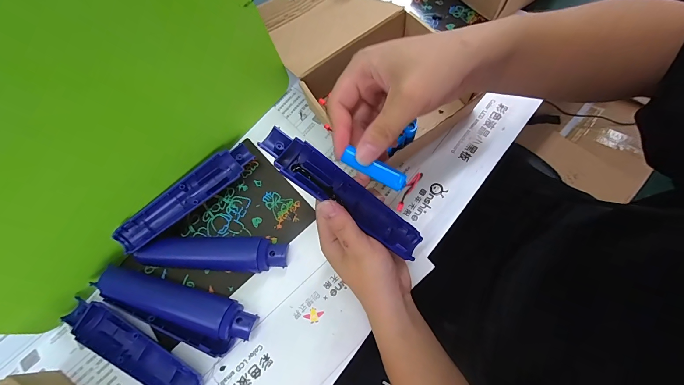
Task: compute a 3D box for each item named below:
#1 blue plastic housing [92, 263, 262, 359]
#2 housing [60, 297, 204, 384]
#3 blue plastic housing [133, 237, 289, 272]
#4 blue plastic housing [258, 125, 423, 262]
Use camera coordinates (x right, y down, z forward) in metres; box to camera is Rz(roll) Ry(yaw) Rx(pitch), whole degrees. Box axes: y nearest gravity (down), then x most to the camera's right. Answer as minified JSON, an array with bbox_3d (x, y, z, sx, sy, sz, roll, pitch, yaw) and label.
[{"bbox_3d":[-0.175,0.116,0.319,0.173,0.019,0.048,19,74,11],"label":"blue plastic housing"},{"bbox_3d":[-0.216,0.162,0.319,0.165,0.020,0.038,25,75,13],"label":"housing"},{"bbox_3d":[-0.142,0.066,0.339,0.162,0.017,0.037,0,71,5],"label":"blue plastic housing"},{"bbox_3d":[0.002,0.001,0.280,0.166,0.025,0.037,36,76,-6],"label":"blue plastic housing"}]

